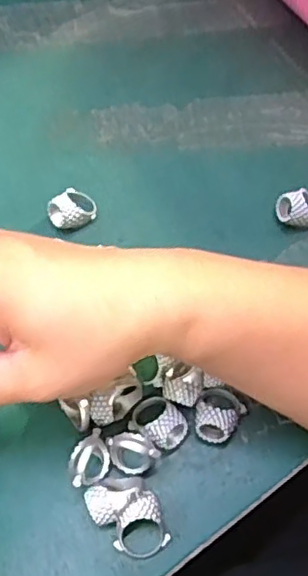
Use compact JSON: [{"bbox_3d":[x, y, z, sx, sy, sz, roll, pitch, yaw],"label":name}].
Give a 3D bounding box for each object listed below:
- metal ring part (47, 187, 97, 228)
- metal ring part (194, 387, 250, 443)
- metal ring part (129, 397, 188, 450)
[{"bbox_3d":[-0.047,-0.045,0.355,0.021,0.018,0.027,38,68,15],"label":"metal ring part"},{"bbox_3d":[0.031,0.062,0.303,0.022,0.019,0.028,35,68,14],"label":"metal ring part"},{"bbox_3d":[0.003,0.066,0.302,0.027,0.016,0.020,36,68,15],"label":"metal ring part"}]

